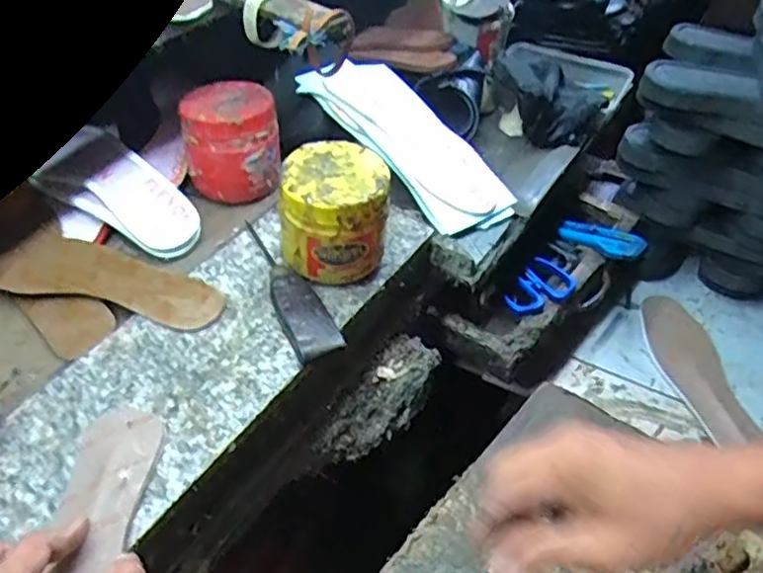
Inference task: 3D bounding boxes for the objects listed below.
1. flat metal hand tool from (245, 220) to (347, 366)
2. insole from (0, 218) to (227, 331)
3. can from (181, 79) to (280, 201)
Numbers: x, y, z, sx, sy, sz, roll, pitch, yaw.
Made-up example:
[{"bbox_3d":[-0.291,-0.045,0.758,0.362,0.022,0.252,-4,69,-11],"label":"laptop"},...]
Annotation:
[{"bbox_3d":[-0.085,0.001,0.594,0.039,0.019,0.169,-18,47,-21],"label":"flat metal hand tool"},{"bbox_3d":[-0.255,-0.009,0.600,0.240,0.014,0.078,19,45,16],"label":"insole"},{"bbox_3d":[-0.156,-0.154,0.702,0.096,0.096,0.093,-7,44,-10],"label":"can"}]

